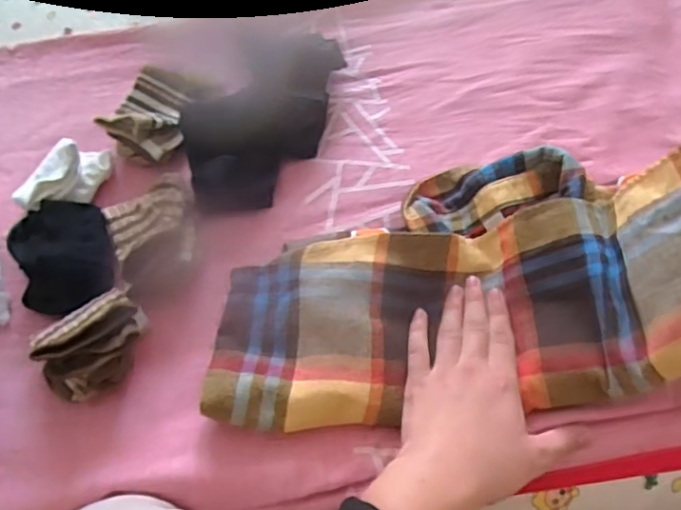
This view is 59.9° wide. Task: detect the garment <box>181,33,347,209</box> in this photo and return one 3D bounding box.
[{"bbox_3d":[-0.082,-0.145,0.602,0.110,0.067,0.220,29,64,15],"label":"garment"}]

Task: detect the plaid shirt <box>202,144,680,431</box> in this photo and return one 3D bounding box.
[{"bbox_3d":[0.116,0.001,0.472,0.440,0.118,0.217,-15,57,17],"label":"plaid shirt"}]

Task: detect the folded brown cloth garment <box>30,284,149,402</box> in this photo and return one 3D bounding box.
[{"bbox_3d":[-0.202,0.071,0.478,0.094,0.055,0.074,-37,67,-19],"label":"folded brown cloth garment"}]

